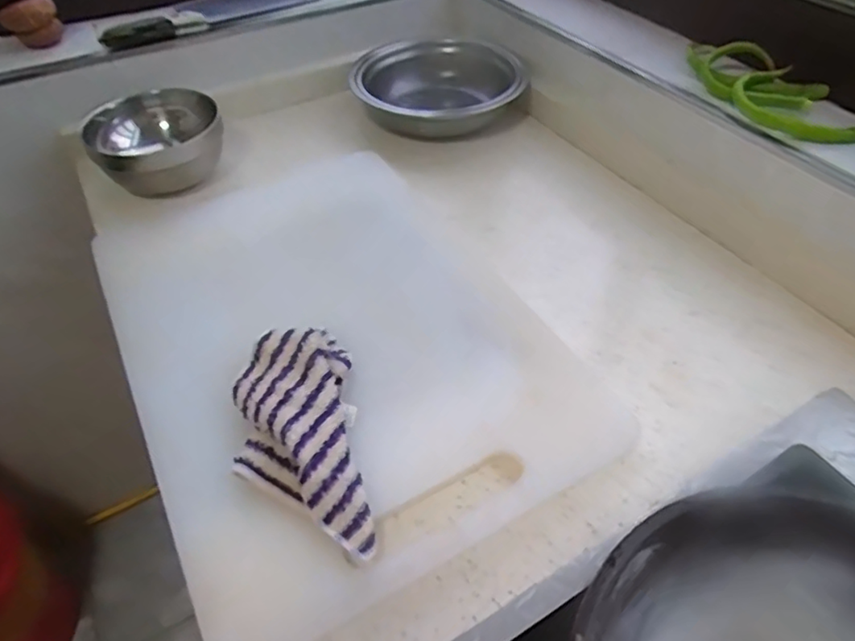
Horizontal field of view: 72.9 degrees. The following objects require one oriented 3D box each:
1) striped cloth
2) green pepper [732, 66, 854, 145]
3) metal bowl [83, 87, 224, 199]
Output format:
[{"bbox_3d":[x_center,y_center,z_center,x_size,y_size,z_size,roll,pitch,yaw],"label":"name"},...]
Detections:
[{"bbox_3d":[-0.099,0.088,0.446,0.089,0.047,0.187,-10,48,-5],"label":"striped cloth"},{"bbox_3d":[0.370,-0.204,0.567,0.086,0.026,0.136,-30,53,-22],"label":"green pepper"},{"bbox_3d":[-0.333,-0.224,0.718,0.149,0.085,0.149,-23,51,-17],"label":"metal bowl"}]

